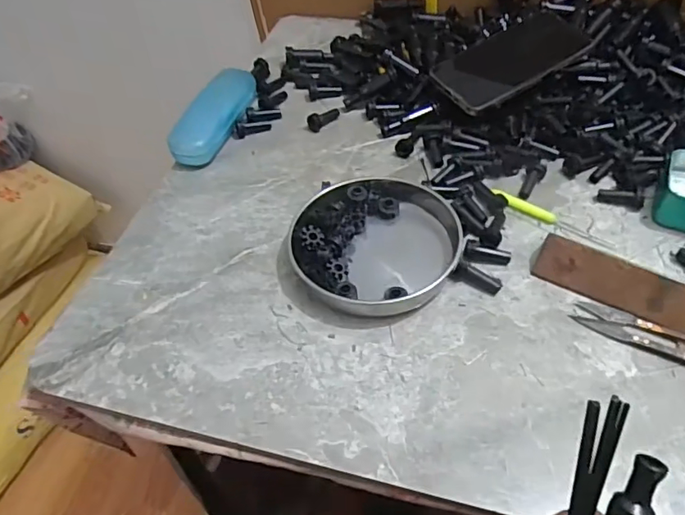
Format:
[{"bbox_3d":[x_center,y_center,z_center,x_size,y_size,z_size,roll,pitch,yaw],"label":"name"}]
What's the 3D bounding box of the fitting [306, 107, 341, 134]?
[{"bbox_3d":[-0.021,-0.153,0.593,0.013,0.014,0.038,35,61,28],"label":"fitting"}]

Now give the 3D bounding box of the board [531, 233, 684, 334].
[{"bbox_3d":[0.234,0.032,0.405,0.179,0.023,0.031,25,56,23],"label":"board"}]

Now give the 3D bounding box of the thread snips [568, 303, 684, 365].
[{"bbox_3d":[0.228,0.059,0.393,0.116,0.010,0.025,21,54,21],"label":"thread snips"}]

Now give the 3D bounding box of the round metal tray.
[{"bbox_3d":[0.028,-0.011,0.455,0.135,0.024,0.135,-2,49,2],"label":"round metal tray"}]

